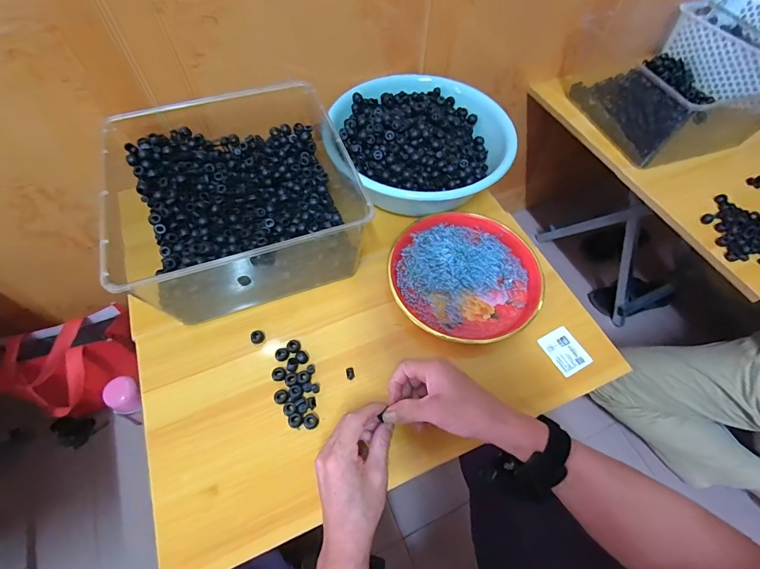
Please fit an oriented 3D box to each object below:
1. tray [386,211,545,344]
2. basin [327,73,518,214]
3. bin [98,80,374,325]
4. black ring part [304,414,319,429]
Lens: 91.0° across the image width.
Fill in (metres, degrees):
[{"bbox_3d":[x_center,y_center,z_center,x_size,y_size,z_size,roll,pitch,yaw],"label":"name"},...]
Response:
[{"bbox_3d":[0.124,-0.015,0.559,0.215,0.028,0.212,1,59,-1],"label":"tray"},{"bbox_3d":[0.075,-0.233,0.633,0.263,0.099,0.264,1,59,-1],"label":"basin"},{"bbox_3d":[-0.206,-0.126,0.544,0.340,0.140,0.304,-21,62,-14],"label":"bin"},{"bbox_3d":[-0.083,0.166,0.451,0.017,0.005,0.017,1,59,-1],"label":"black ring part"}]

